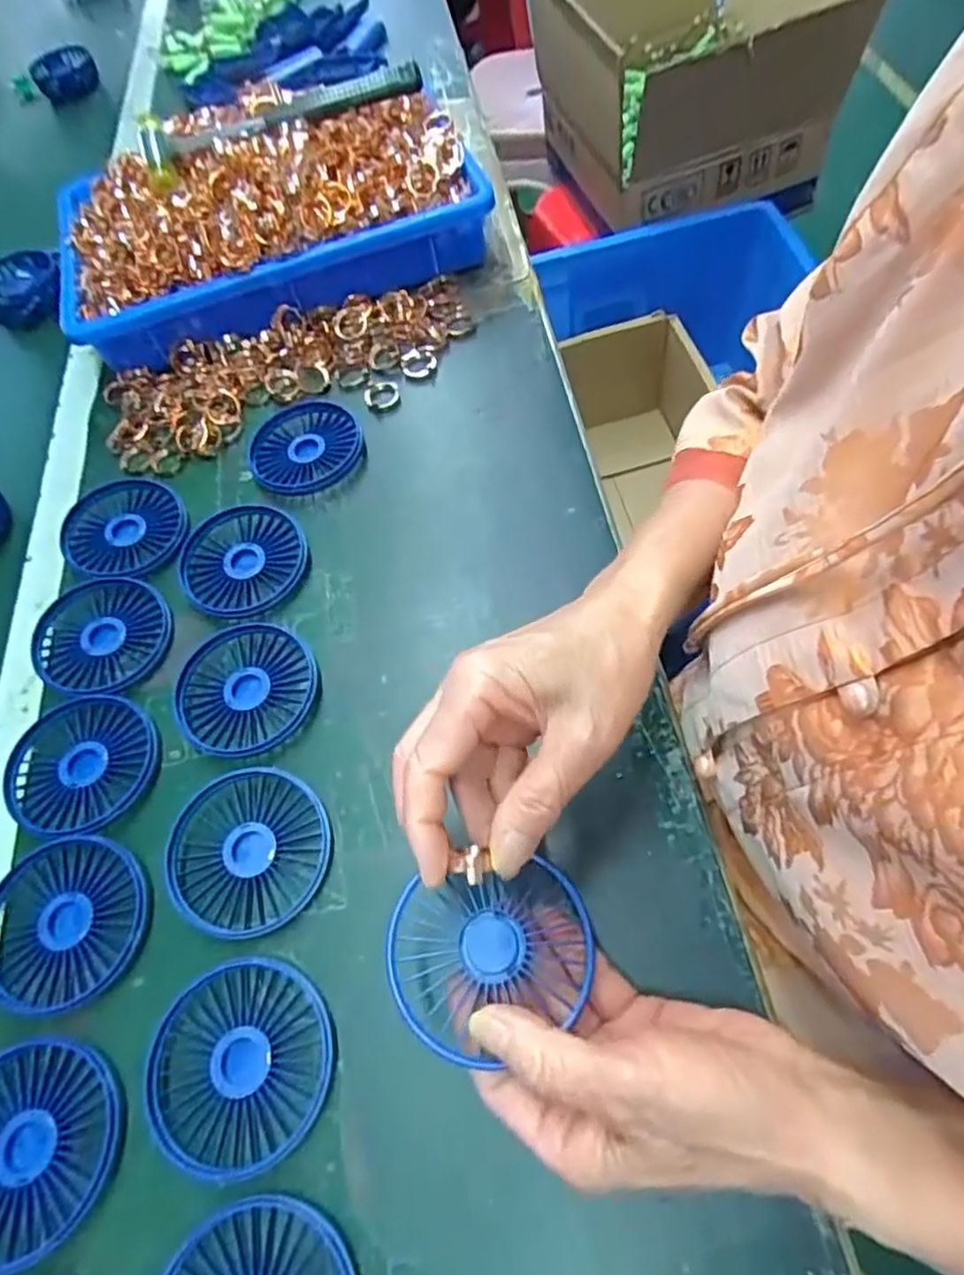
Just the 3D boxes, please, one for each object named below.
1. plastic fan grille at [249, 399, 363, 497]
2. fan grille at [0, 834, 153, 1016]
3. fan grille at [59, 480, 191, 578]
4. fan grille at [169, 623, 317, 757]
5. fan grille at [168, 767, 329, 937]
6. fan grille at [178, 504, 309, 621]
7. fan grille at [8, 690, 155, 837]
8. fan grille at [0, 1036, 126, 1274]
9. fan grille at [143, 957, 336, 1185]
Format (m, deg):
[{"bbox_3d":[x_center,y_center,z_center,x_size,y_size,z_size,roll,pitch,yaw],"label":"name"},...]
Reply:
[{"bbox_3d":[-0.135,-0.146,0.512,0.082,0.009,0.090,-2,63,3],"label":"plastic fan grille"},{"bbox_3d":[-0.228,0.154,0.362,0.086,0.007,0.084,-2,63,3],"label":"fan grille"},{"bbox_3d":[-0.264,-0.081,0.492,0.085,0.012,0.086,-2,63,3],"label":"fan grille"},{"bbox_3d":[-0.149,0.032,0.420,0.087,0.011,0.086,-2,63,3],"label":"fan grille"},{"bbox_3d":[-0.130,0.119,0.372,0.086,0.013,0.084,-2,63,3],"label":"fan grille"},{"bbox_3d":[-0.166,-0.053,0.466,0.086,0.011,0.087,-2,63,3],"label":"fan grille"},{"bbox_3d":[-0.244,0.077,0.407,0.084,0.012,0.086,-2,63,3],"label":"fan grille"},{"bbox_3d":[-0.219,0.242,0.315,0.091,0.007,0.084,-2,63,3],"label":"fan grille"},{"bbox_3d":[-0.117,0.205,0.322,0.087,0.014,0.084,-2,63,3],"label":"fan grille"}]

